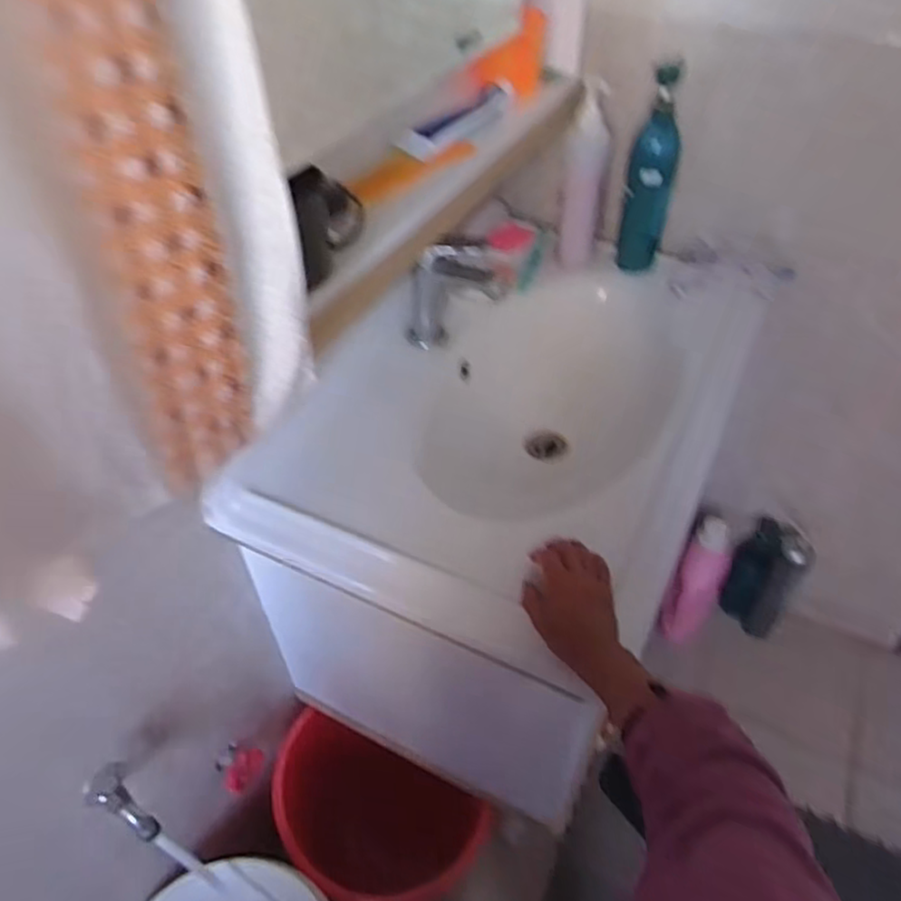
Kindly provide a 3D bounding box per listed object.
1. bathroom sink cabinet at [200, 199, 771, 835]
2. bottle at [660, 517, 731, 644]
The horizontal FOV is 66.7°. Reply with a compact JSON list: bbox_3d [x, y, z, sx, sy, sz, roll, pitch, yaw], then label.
[{"bbox_3d":[0.092,0.036,1.021,0.504,0.503,0.681,19,49,20],"label":"bathroom sink cabinet"},{"bbox_3d":[0.532,0.284,1.471,0.092,0.283,0.055,22,13,22],"label":"bottle"}]

